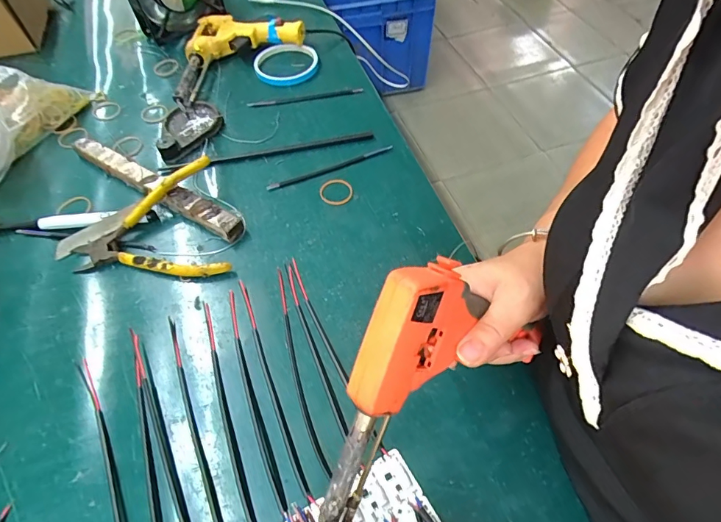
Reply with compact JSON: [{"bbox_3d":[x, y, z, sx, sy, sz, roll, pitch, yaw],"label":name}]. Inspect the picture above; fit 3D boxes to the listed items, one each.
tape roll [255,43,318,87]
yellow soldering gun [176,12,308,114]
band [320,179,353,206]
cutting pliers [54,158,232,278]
[{"bbox_3d":[-0.099,-0.266,0.588,0.086,0.014,0.092,-1,56,2],"label":"tape roll"},{"bbox_3d":[-0.181,-0.276,0.565,0.106,0.037,0.203,36,65,24],"label":"yellow soldering gun"},{"bbox_3d":[-0.026,-0.074,0.455,0.034,0.004,0.034,-1,56,2],"label":"band"},{"bbox_3d":[-0.216,-0.032,0.421,0.160,0.037,0.128,-13,56,-6],"label":"cutting pliers"}]

